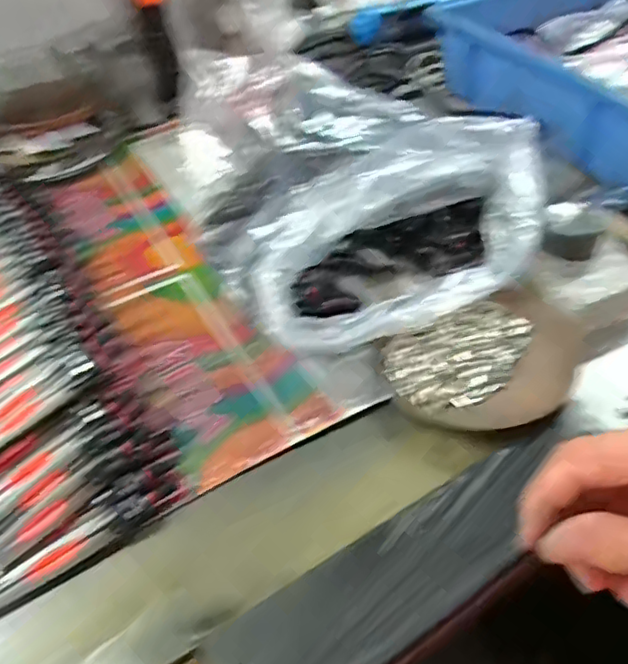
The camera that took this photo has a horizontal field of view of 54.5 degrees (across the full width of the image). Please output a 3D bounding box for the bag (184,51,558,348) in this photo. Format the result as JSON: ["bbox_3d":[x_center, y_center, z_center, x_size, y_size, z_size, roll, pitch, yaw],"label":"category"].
[{"bbox_3d":[0.030,-0.114,0.439,0.227,0.092,0.257,-18,45,-11],"label":"bag"}]

